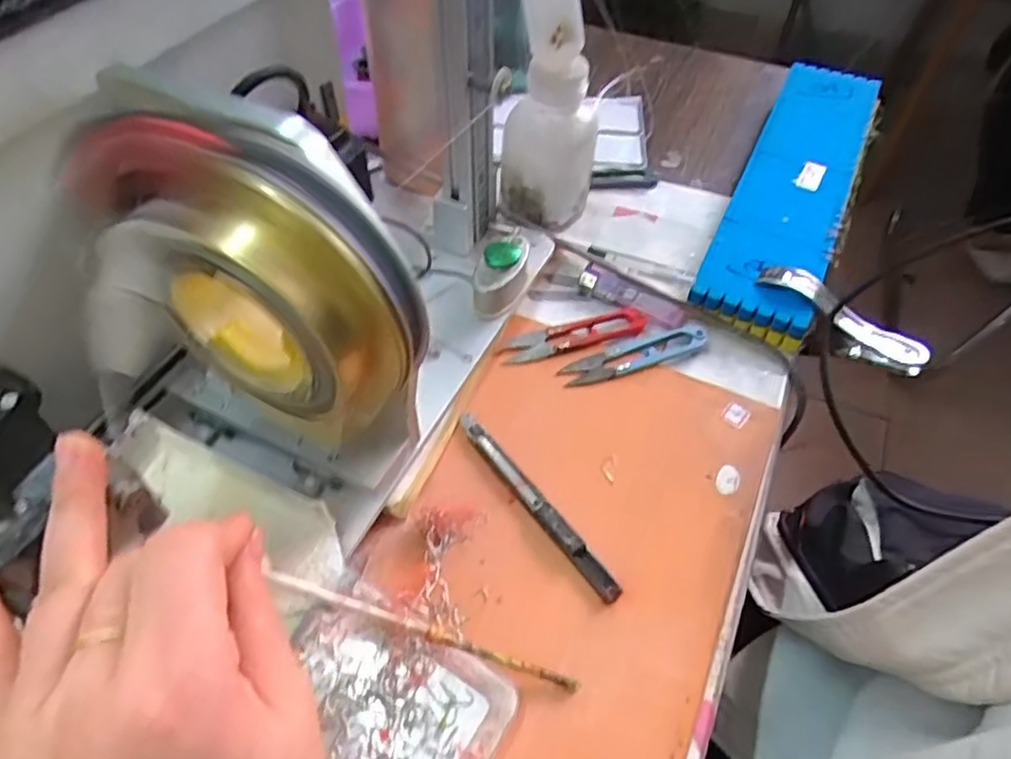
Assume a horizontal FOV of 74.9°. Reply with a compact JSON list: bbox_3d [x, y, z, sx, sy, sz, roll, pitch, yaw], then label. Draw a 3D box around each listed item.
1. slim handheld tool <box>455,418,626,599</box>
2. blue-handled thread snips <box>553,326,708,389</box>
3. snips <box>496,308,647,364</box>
[{"bbox_3d":[0.016,0.066,0.365,0.011,0.008,0.134,-29,60,-23],"label":"slim handheld tool"},{"bbox_3d":[0.085,-0.017,0.430,0.102,0.009,0.023,-13,55,-13],"label":"blue-handled thread snips"},{"bbox_3d":[0.046,-0.031,0.441,0.101,0.007,0.022,-12,55,-12],"label":"snips"}]

